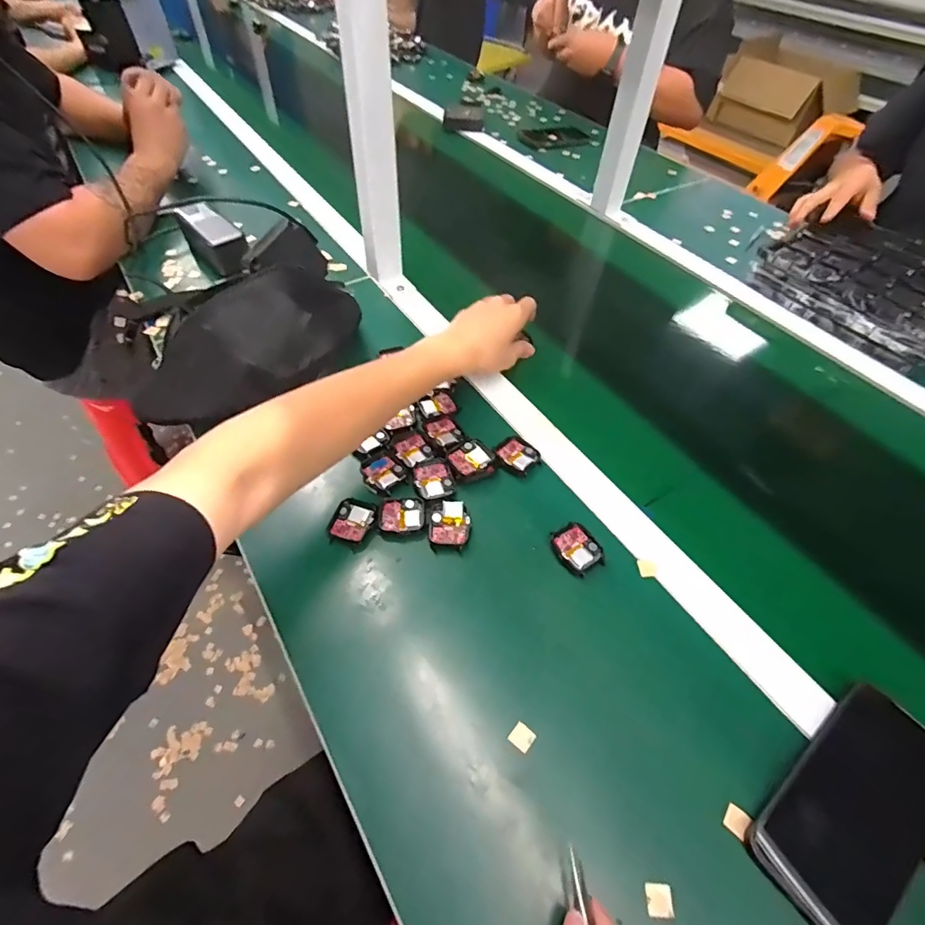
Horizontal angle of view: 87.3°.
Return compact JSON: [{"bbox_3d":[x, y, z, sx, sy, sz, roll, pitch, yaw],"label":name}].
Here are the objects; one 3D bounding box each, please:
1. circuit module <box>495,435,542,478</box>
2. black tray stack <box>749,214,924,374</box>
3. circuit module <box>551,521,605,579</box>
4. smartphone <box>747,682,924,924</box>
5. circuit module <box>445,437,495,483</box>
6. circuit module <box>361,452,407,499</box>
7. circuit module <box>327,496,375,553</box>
[{"bbox_3d":[0.056,-0.007,0.507,0.038,0.010,0.045,-35,61,-27],"label":"circuit module"},{"bbox_3d":[0.617,-0.270,0.718,0.273,0.064,0.259,-28,58,-23],"label":"black tray stack"},{"bbox_3d":[0.104,0.078,0.443,0.040,0.009,0.046,-26,57,-22],"label":"circuit module"},{"bbox_3d":[0.267,0.234,0.329,0.154,0.018,0.077,-36,57,-18],"label":"smartphone"},{"bbox_3d":[0.008,-0.002,0.492,0.043,0.014,0.042,-28,58,-23],"label":"circuit module"},{"bbox_3d":[-0.081,0.012,0.489,0.042,0.010,0.040,34,57,22],"label":"circuit module"},{"bbox_3d":[-0.102,0.055,0.454,0.037,0.012,0.049,13,52,7],"label":"circuit module"}]

